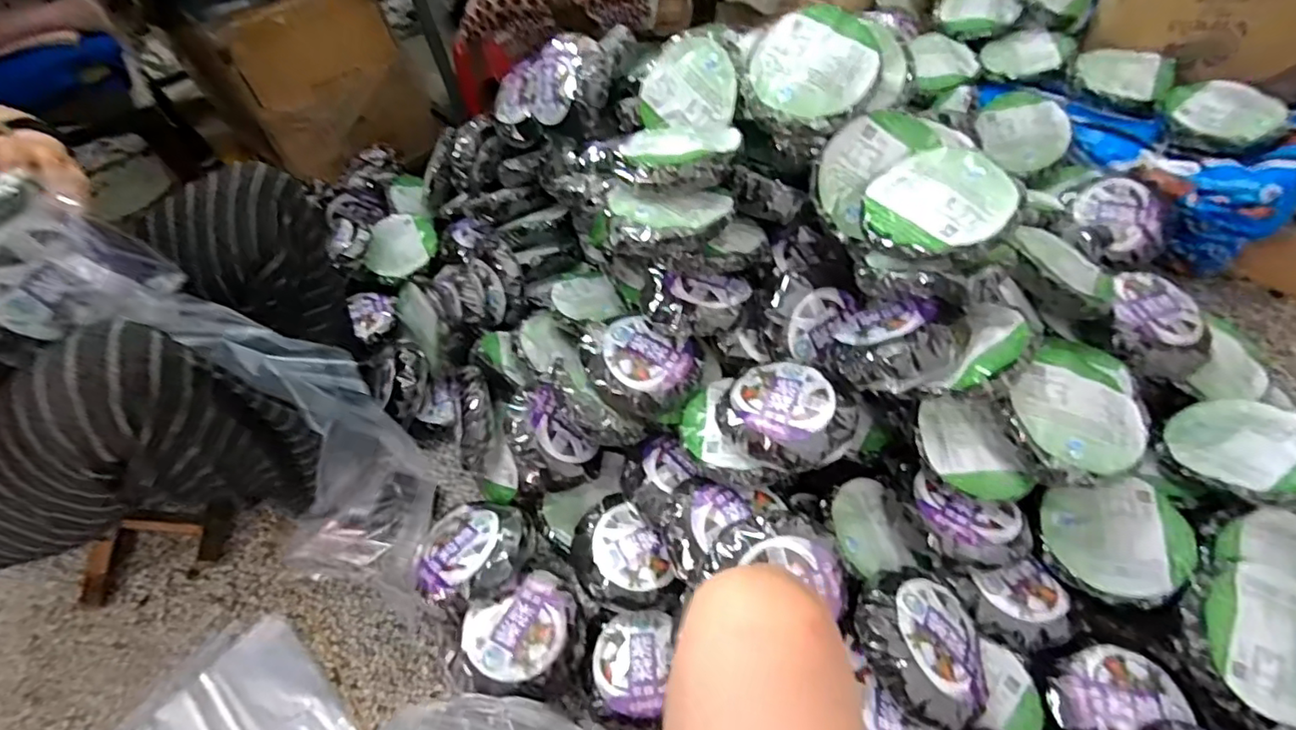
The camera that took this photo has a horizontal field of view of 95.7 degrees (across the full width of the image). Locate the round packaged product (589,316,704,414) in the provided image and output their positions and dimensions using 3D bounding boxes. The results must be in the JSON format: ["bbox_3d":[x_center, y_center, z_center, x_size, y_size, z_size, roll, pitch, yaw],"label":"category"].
[{"bbox_3d":[-0.003,-0.005,0.798,0.149,0.048,0.133,27,66,4],"label":"round packaged product"}]

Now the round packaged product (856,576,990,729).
[{"bbox_3d":[0.288,0.293,0.621,0.139,0.043,0.139,11,47,-12],"label":"round packaged product"}]

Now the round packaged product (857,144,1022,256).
[{"bbox_3d":[0.327,-0.184,0.659,0.149,0.045,0.147,-3,49,4],"label":"round packaged product"}]

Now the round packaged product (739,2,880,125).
[{"bbox_3d":[0.204,-0.369,0.726,0.152,0.025,0.159,-3,77,13],"label":"round packaged product"}]

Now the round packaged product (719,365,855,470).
[{"bbox_3d":[0.168,0.058,0.703,0.147,0.035,0.133,24,56,25],"label":"round packaged product"}]

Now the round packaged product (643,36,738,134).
[{"bbox_3d":[0.068,-0.395,0.836,0.152,0.131,0.038,31,26,27],"label":"round packaged product"}]

